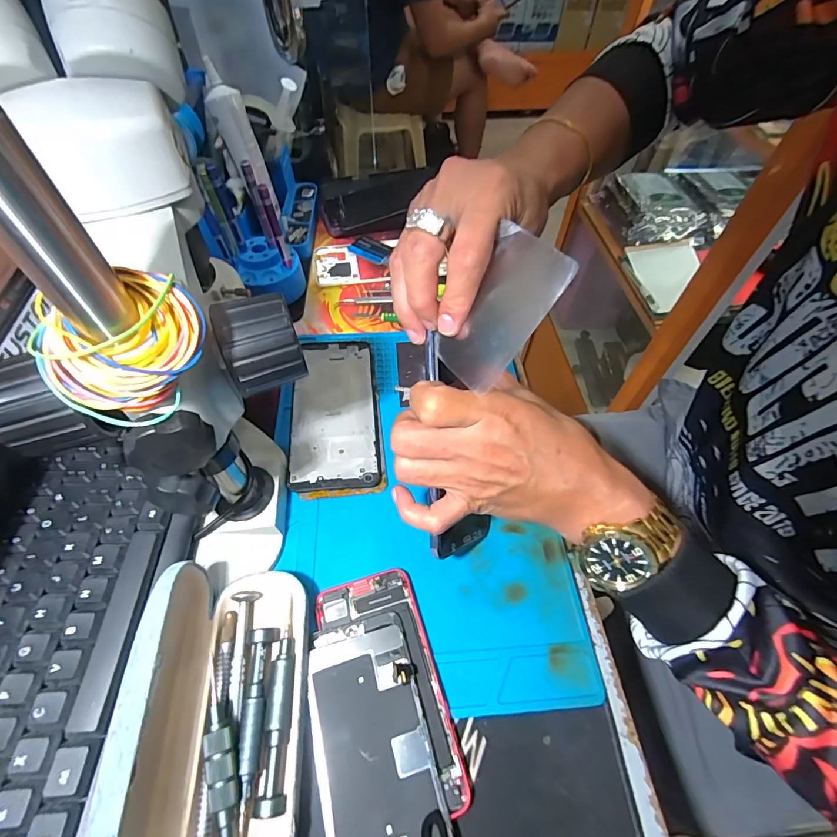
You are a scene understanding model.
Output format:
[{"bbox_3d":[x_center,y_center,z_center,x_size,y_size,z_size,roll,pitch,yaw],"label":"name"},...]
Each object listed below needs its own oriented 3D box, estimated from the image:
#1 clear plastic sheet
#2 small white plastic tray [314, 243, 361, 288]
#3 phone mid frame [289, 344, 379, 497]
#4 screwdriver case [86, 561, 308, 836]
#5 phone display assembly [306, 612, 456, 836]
[{"bbox_3d":[0.044,-0.060,0.239,0.005,0.084,0.048,-2,43,-53],"label":"clear plastic sheet"},{"bbox_3d":[-0.101,-0.188,0.522,0.051,0.009,0.077,-8,55,-10],"label":"small white plastic tray"},{"bbox_3d":[-0.076,-0.009,0.384,0.073,0.008,0.156,-4,55,-4],"label":"phone mid frame"},{"bbox_3d":[-0.106,0.157,0.219,0.082,0.063,0.162,-5,55,-5],"label":"screwdriver case"},{"bbox_3d":[-0.026,0.187,0.243,0.063,0.008,0.132,-12,56,-12],"label":"phone display assembly"}]

